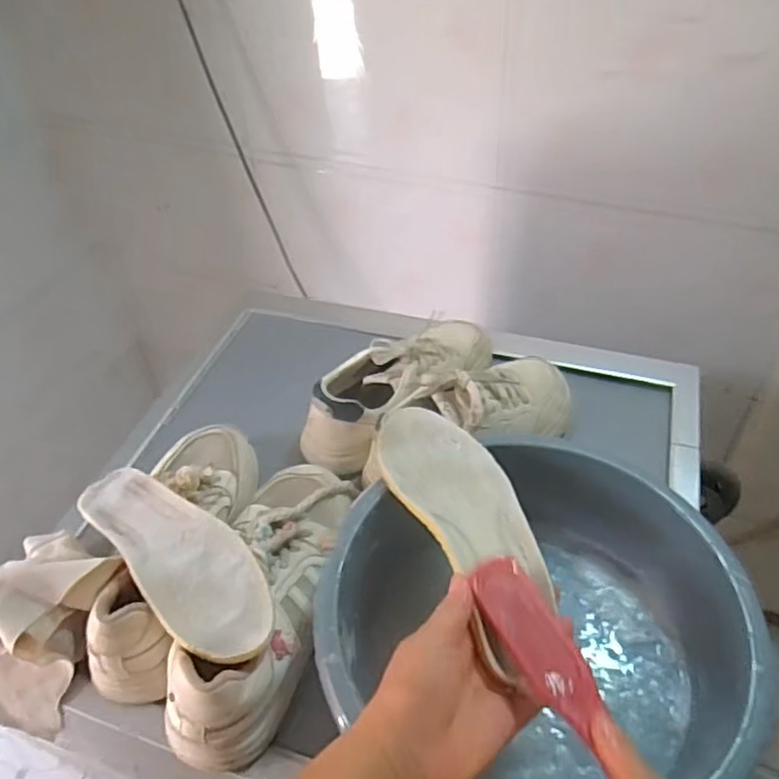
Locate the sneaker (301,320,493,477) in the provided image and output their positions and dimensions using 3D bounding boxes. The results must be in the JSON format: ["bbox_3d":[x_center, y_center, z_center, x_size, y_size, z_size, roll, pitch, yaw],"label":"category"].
[{"bbox_3d":[0.019,-0.009,0.684,0.246,0.082,0.098,-28,49,-22],"label":"sneaker"}]

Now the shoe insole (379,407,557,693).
[{"bbox_3d":[0.055,0.089,0.472,0.080,0.015,0.239,-14,40,-11],"label":"shoe insole"}]

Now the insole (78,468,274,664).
[{"bbox_3d":[-0.173,0.126,0.526,0.077,0.018,0.238,-34,47,-29],"label":"insole"}]

